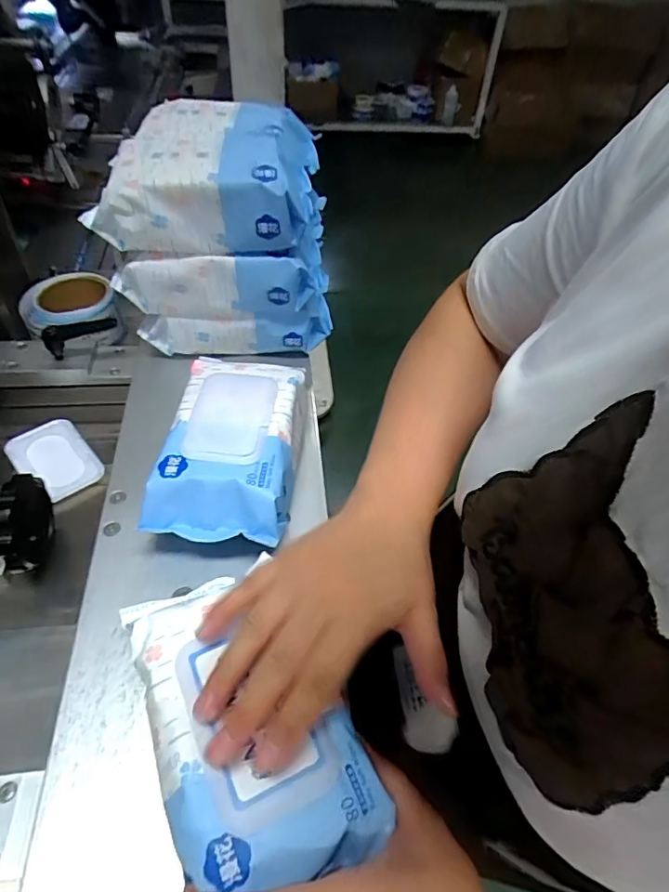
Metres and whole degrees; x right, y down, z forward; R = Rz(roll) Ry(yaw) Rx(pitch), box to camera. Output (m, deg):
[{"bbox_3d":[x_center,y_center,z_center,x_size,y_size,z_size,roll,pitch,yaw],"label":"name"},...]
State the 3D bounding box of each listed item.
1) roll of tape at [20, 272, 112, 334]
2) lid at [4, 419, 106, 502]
[{"bbox_3d":[-0.310,-0.166,0.608,0.097,0.030,0.095,2,49,-2],"label":"roll of tape"},{"bbox_3d":[-0.268,0.011,0.502,0.063,0.013,0.093,-34,59,-28],"label":"lid"}]

